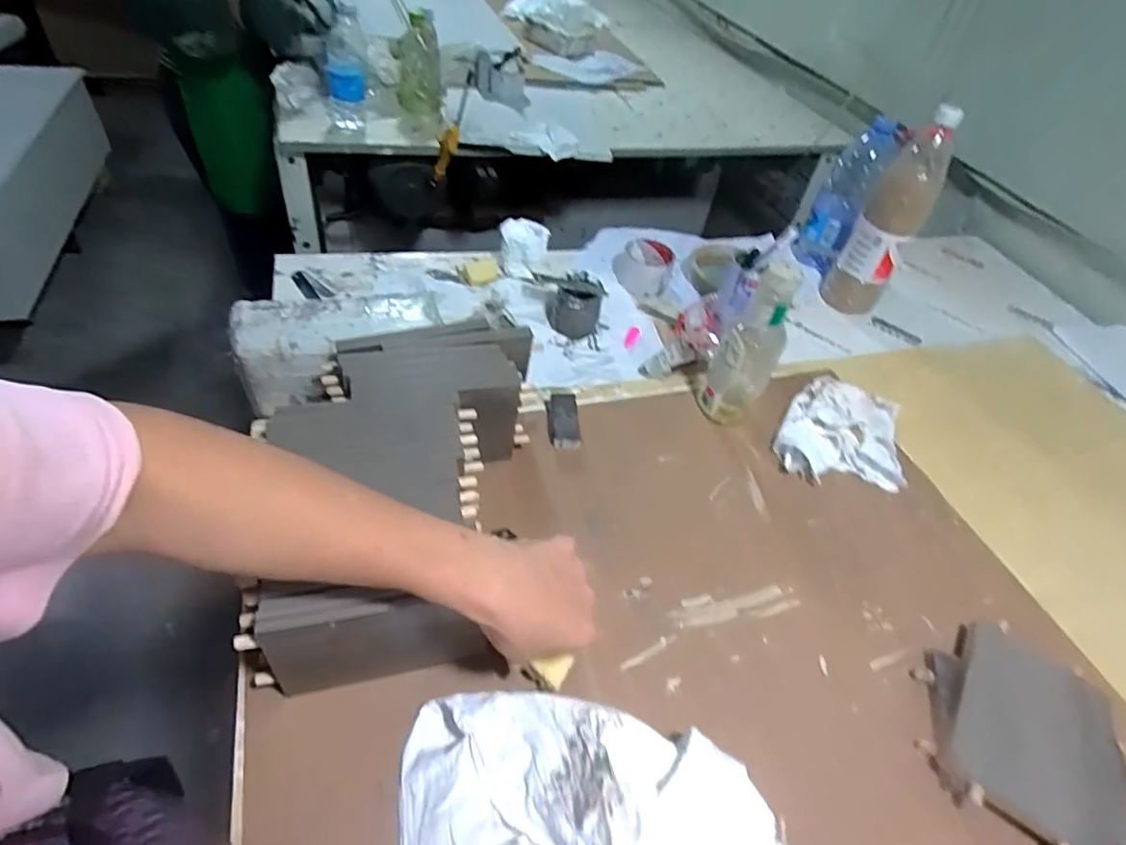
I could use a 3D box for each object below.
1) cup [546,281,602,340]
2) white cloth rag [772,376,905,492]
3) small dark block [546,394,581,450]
[{"bbox_3d":[0.014,-0.164,0.841,0.068,0.071,0.068,2,46,-9],"label":"cup"},{"bbox_3d":[0.342,0.006,0.732,0.154,0.032,0.173,16,46,5],"label":"white cloth rag"},{"bbox_3d":[0.000,-0.001,0.688,0.034,0.018,0.080,2,46,-9],"label":"small dark block"}]

